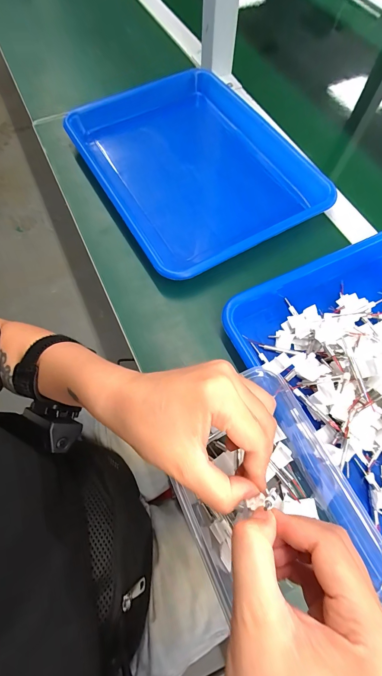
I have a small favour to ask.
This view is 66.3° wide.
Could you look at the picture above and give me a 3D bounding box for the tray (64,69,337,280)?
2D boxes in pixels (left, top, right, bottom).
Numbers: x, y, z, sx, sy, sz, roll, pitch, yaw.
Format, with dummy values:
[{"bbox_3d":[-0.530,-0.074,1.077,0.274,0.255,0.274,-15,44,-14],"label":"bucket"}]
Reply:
[{"bbox_3d":[0.000,-0.238,0.399,0.246,0.033,0.327,-29,70,-11],"label":"tray"}]

